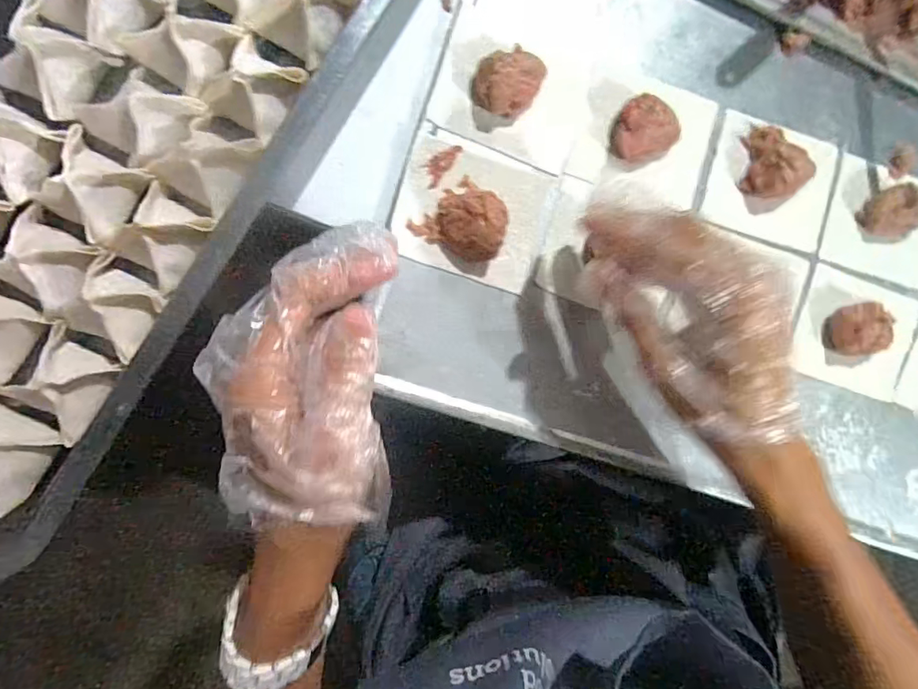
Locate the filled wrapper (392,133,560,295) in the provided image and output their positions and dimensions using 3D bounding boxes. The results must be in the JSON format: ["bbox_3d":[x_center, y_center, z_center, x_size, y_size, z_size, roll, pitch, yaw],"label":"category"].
[{"bbox_3d":[0.010,-0.077,0.293,0.086,0.021,0.072,16,88,-9],"label":"filled wrapper"}]

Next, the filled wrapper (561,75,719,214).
[{"bbox_3d":[0.117,-0.128,0.311,0.086,0.019,0.069,13,89,-9],"label":"filled wrapper"}]

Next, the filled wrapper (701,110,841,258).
[{"bbox_3d":[0.207,-0.107,0.327,0.087,0.027,0.075,15,88,-9],"label":"filled wrapper"}]

